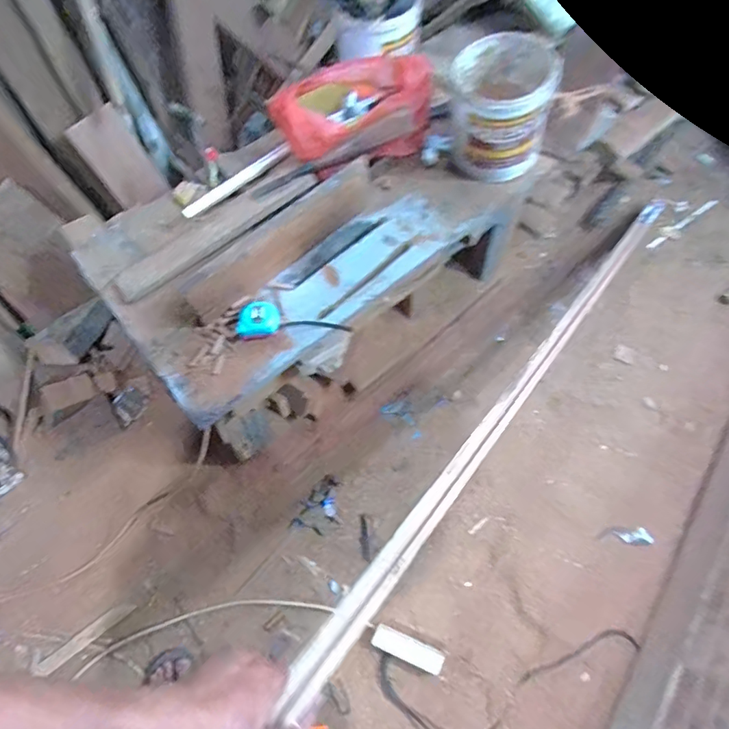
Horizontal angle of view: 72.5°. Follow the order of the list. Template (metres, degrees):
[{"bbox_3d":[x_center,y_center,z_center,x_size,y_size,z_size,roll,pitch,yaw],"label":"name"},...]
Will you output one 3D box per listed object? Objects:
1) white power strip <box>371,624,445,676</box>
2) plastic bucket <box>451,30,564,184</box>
[{"bbox_3d":[0.093,0.627,1.091,0.155,0.027,0.045,22,66,9],"label":"white power strip"},{"bbox_3d":[0.260,-0.498,0.965,0.173,0.187,0.173,1,65,-1],"label":"plastic bucket"}]

